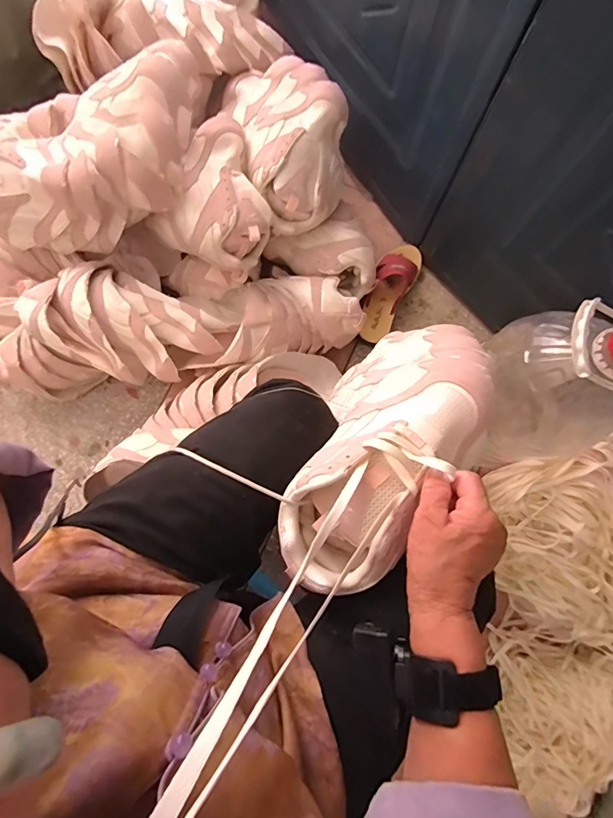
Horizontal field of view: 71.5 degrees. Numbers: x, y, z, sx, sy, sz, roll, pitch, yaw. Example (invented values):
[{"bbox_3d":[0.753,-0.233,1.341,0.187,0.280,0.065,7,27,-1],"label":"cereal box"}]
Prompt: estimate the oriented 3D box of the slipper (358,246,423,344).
[{"bbox_3d":[0.167,-0.242,0.858,0.076,0.086,0.220,27,80,4],"label":"slipper"}]

